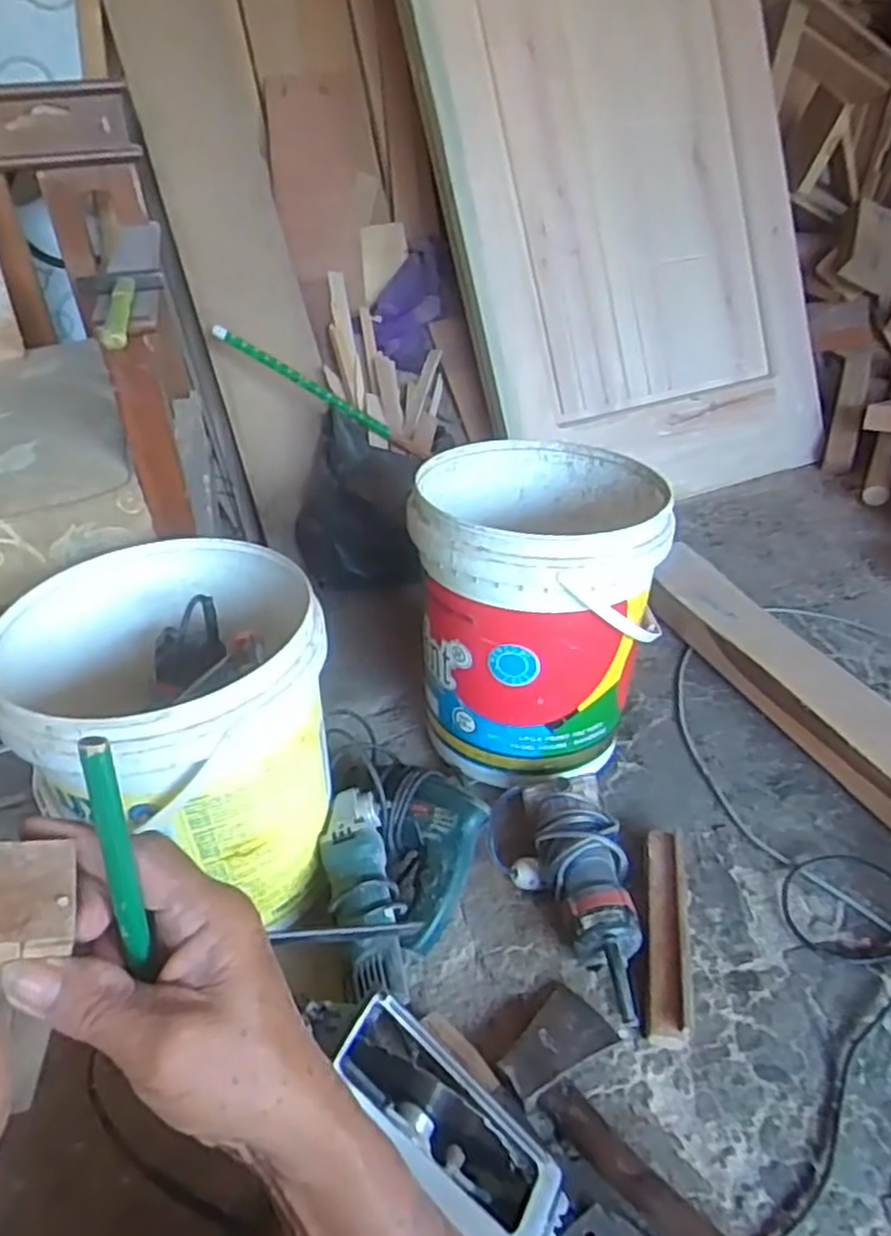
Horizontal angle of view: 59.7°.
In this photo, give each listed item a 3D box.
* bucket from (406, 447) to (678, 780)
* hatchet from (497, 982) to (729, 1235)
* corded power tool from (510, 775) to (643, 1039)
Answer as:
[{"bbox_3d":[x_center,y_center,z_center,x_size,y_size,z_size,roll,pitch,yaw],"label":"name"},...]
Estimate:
[{"bbox_3d":[0.117,-0.012,1.017,0.296,0.351,0.312,-1,35,4],"label":"bucket"},{"bbox_3d":[0.166,0.448,0.672,0.122,0.039,0.289,-28,42,-31],"label":"hatchet"},{"bbox_3d":[0.140,0.296,0.841,0.135,0.076,0.262,-8,35,-7],"label":"corded power tool"}]

